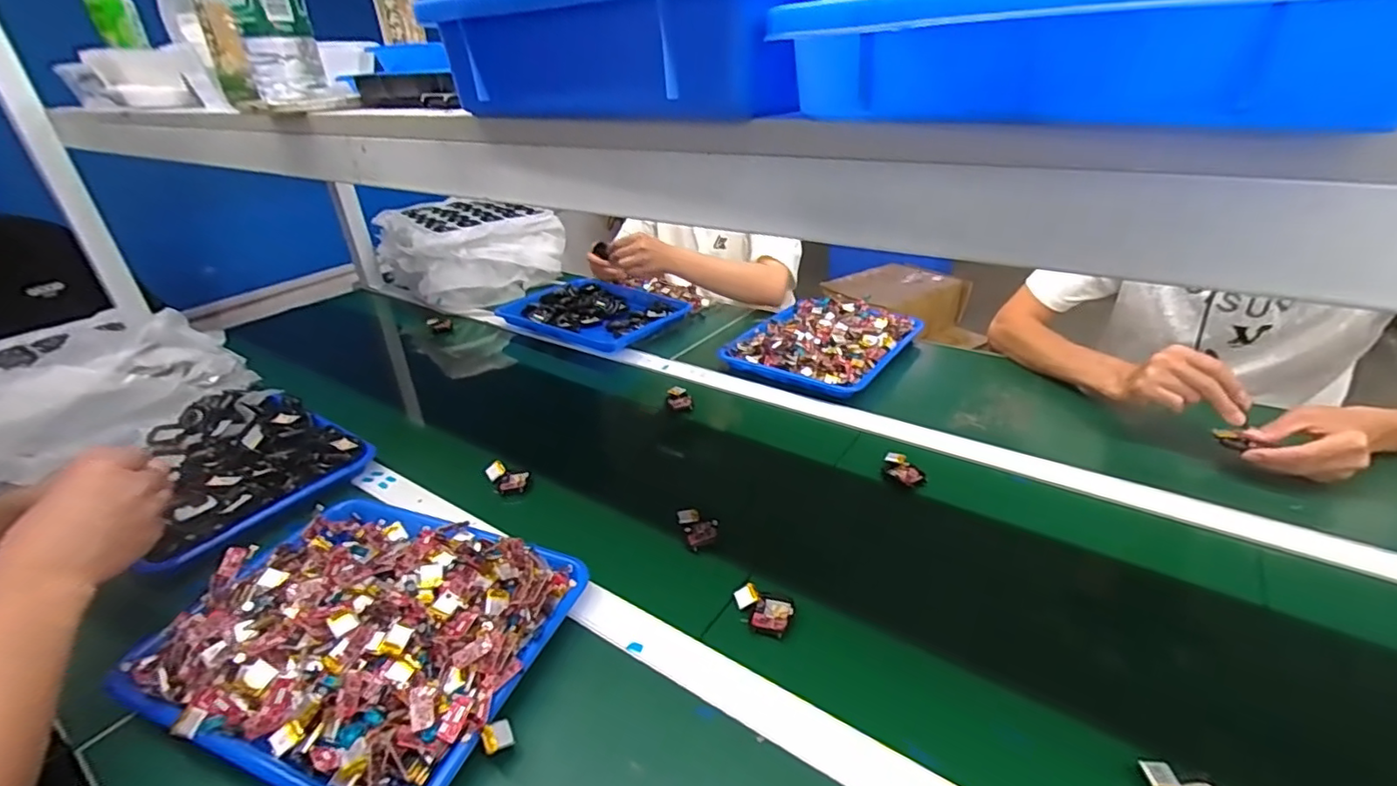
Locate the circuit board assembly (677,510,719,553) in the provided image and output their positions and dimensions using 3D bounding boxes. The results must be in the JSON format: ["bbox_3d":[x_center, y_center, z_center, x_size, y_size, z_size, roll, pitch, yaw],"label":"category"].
[{"bbox_3d":[0.002,0.144,0.630,0.039,0.008,0.047,-13,47,-17],"label":"circuit board assembly"}]

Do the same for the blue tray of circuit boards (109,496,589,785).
[{"bbox_3d":[-0.292,0.197,0.519,0.330,0.056,0.251,8,30,22],"label":"blue tray of circuit boards"}]

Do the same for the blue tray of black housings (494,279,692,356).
[{"bbox_3d":[-0.210,-0.163,1.146,0.339,0.040,0.229,15,33,31],"label":"blue tray of black housings"}]

